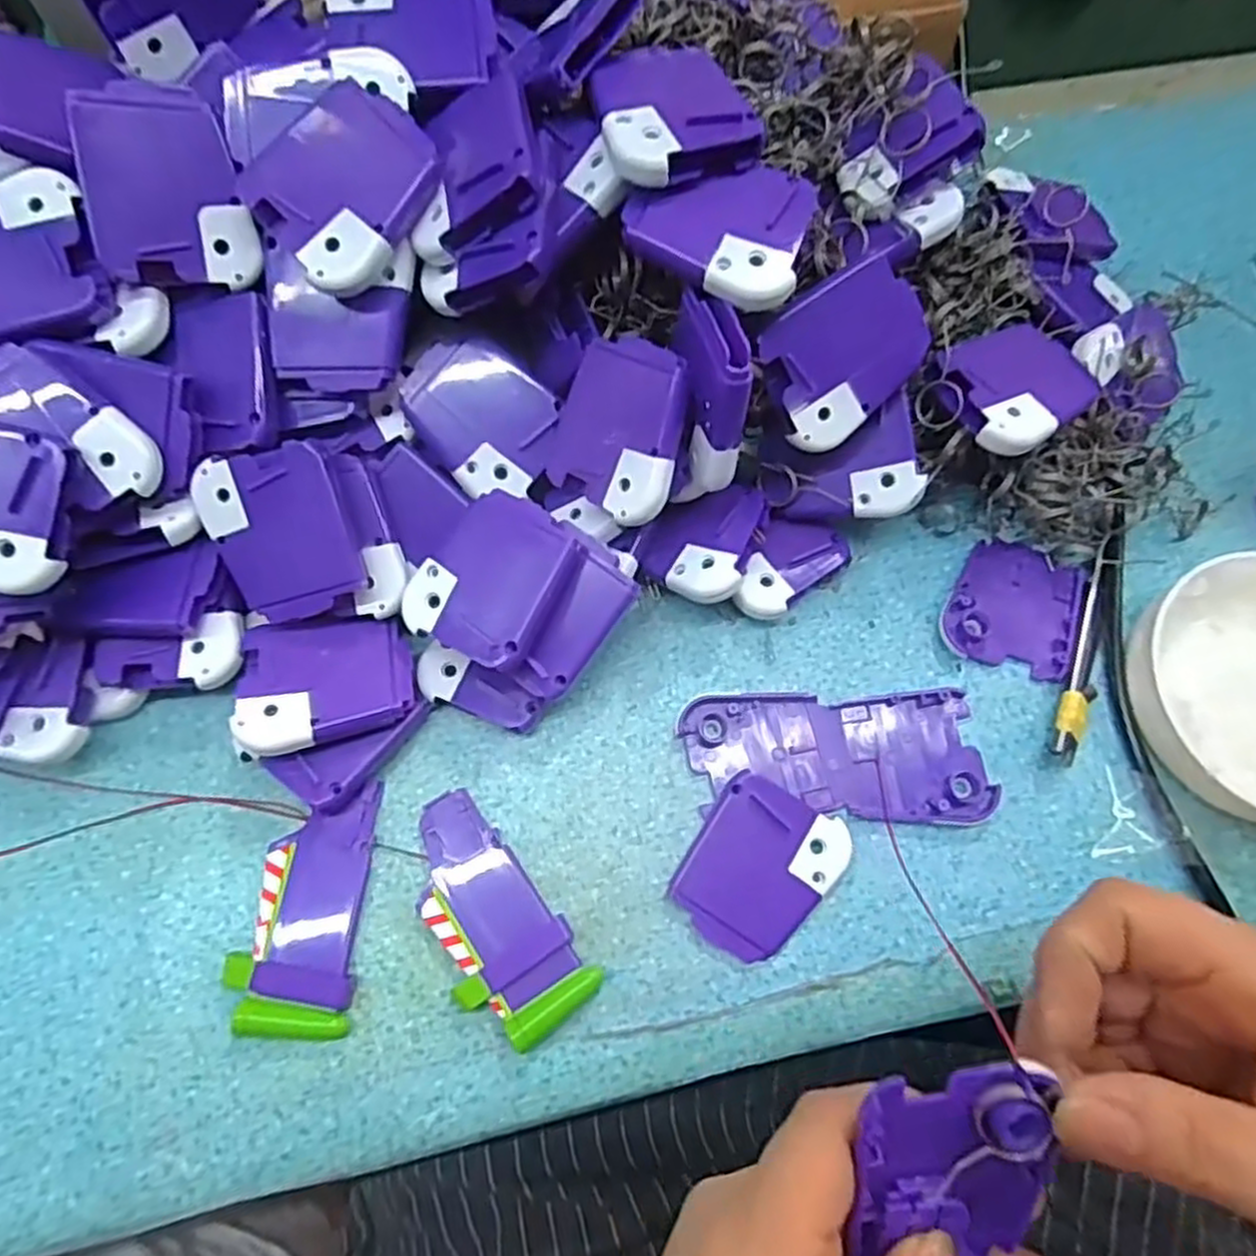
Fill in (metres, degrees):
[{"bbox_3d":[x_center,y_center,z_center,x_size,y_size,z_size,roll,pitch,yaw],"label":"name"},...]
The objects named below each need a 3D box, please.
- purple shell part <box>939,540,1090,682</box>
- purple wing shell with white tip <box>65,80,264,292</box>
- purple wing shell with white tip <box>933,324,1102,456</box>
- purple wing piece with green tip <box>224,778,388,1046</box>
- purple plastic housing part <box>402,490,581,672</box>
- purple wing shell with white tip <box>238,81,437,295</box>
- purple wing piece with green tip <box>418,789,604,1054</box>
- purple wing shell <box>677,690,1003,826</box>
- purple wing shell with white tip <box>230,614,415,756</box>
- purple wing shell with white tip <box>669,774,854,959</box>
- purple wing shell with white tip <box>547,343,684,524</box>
[{"bbox_3d":[0.165,-0.010,0.329,0.051,0.006,0.058,23,72,5],"label":"purple shell part"},{"bbox_3d":[-0.158,-0.150,0.263,0.050,0.004,0.061,-12,109,-19],"label":"purple wing shell with white tip"},{"bbox_3d":[0.159,-0.097,0.312,0.069,0.014,0.049,-27,70,-24],"label":"purple wing shell with white tip"},{"bbox_3d":[-0.117,0.102,0.280,0.041,0.011,0.083,2,71,-2],"label":"purple wing piece with green tip"},{"bbox_3d":[-0.050,-0.018,0.291,0.050,0.012,0.061,30,89,14],"label":"purple plastic housing part"},{"bbox_3d":[-0.097,-0.151,0.263,0.050,0.008,0.061,41,87,-1],"label":"purple wing shell with white tip"},{"bbox_3d":[-0.052,0.105,0.282,0.041,0.011,0.088,-37,77,-13],"label":"purple wing piece with green tip"},{"bbox_3d":[0.082,0.051,0.307,0.118,0.007,0.050,-1,72,-3],"label":"purple wing shell"},{"bbox_3d":[-0.113,0.020,0.289,0.060,0.007,0.050,-4,65,-19],"label":"purple wing shell with white tip"},{"bbox_3d":[0.049,0.091,0.290,0.051,0.013,0.060,32,73,8],"label":"purple wing shell with white tip"},{"bbox_3d":[-0.004,-0.074,0.289,0.049,0.008,0.062,19,101,22],"label":"purple wing shell with white tip"}]

